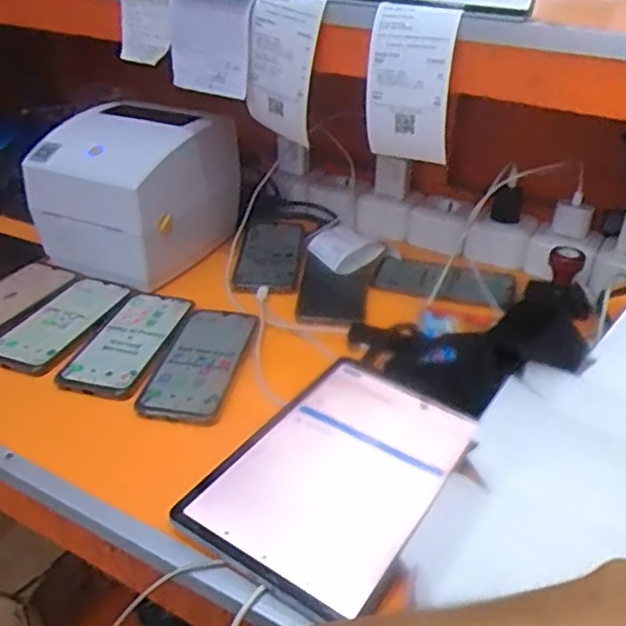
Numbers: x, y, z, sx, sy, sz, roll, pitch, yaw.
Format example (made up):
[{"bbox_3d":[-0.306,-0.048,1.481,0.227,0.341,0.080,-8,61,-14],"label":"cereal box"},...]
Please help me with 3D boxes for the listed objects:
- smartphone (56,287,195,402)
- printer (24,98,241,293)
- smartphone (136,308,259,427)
[{"bbox_3d":[-0.190,0.026,0.694,0.085,0.016,0.184,10,33,13],"label":"smartphone"},{"bbox_3d":[-0.228,-0.165,0.842,0.182,0.169,0.209,14,34,19],"label":"printer"},{"bbox_3d":[-0.112,0.046,0.657,0.078,0.010,0.174,7,33,8],"label":"smartphone"}]

